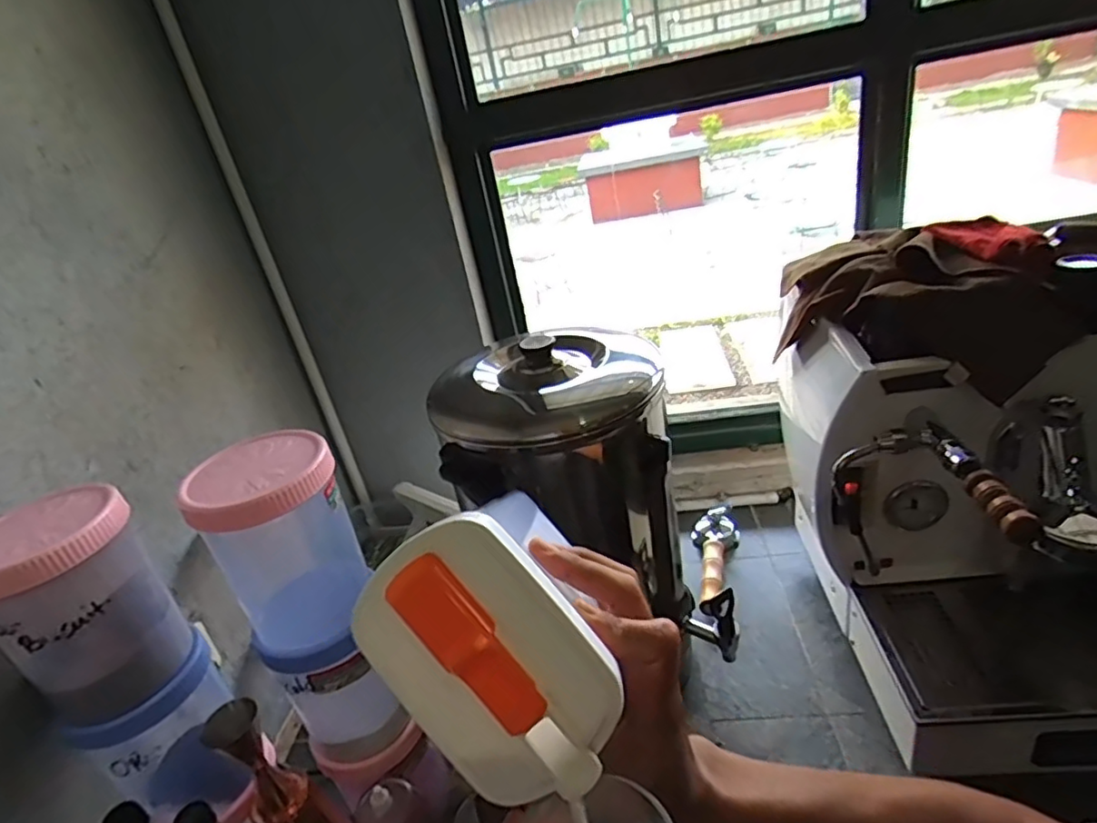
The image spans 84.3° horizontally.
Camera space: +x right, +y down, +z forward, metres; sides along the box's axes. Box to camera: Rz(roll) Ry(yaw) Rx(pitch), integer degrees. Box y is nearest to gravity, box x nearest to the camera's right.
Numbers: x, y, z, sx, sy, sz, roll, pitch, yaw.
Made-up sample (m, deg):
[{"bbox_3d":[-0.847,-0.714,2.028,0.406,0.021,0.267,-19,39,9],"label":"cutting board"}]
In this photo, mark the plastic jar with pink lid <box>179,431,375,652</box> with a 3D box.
[{"bbox_3d":[-0.247,0.122,0.580,0.123,0.175,0.111,-18,28,-13],"label":"plastic jar with pink lid"}]

